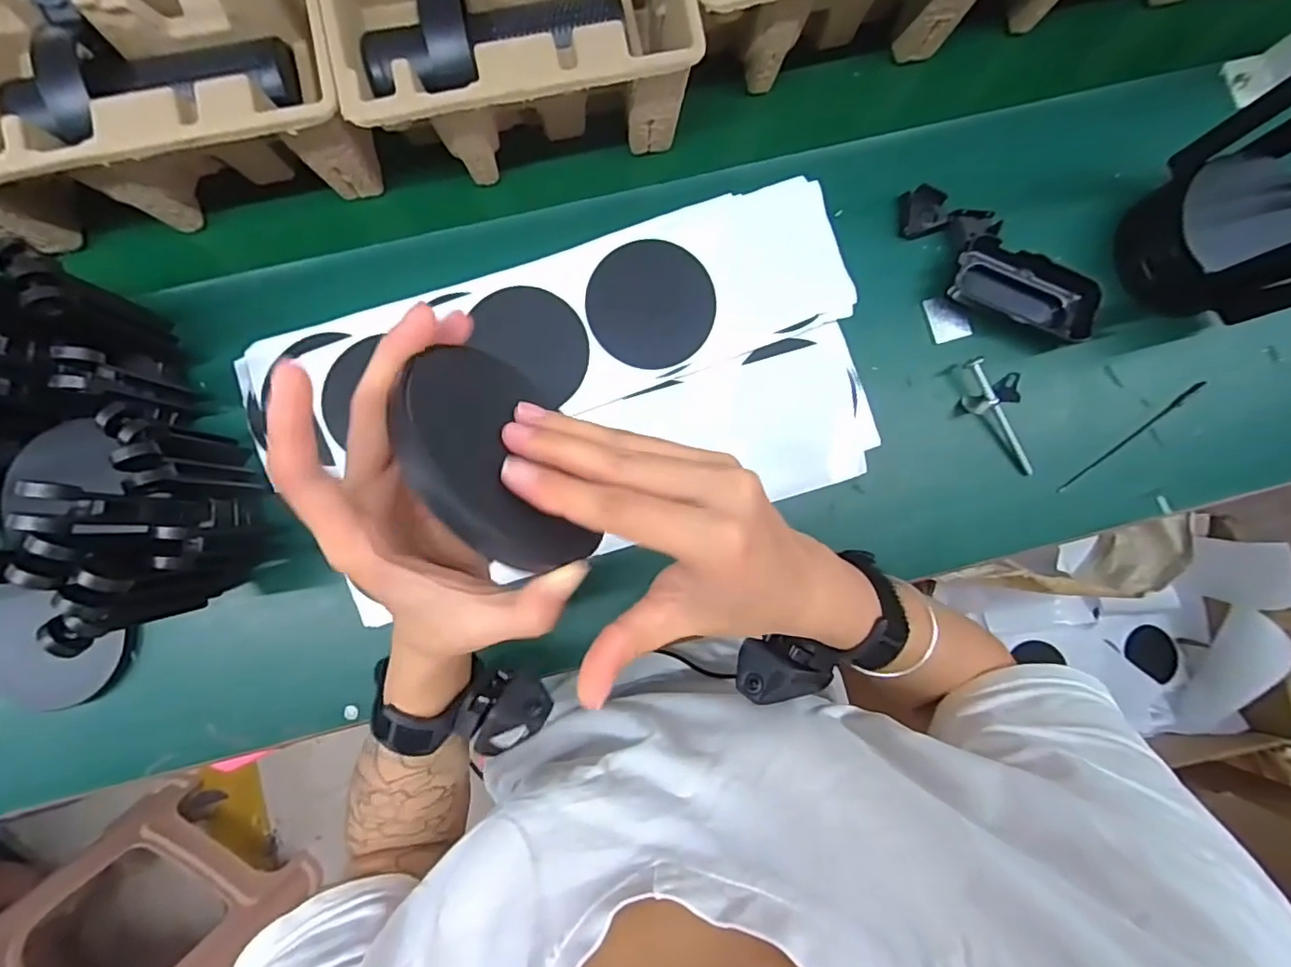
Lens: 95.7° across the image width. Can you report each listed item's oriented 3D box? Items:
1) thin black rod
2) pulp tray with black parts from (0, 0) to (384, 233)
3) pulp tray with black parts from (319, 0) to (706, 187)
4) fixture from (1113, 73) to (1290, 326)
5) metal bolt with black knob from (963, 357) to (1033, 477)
[{"bbox_3d":[0.381,-0.038,0.458,0.148,0.007,0.006,-34,84,-4],"label":"thin black rod"},{"bbox_3d":[-0.310,-0.267,0.391,0.226,0.094,0.153,-11,86,-4],"label":"pulp tray with black parts"},{"bbox_3d":[-0.086,-0.303,0.404,0.219,0.101,0.141,-13,83,-2],"label":"pulp tray with black parts"},{"bbox_3d":[0.438,-0.188,0.400,0.104,0.143,0.135,-3,86,-3],"label":"fixture"},{"bbox_3d":[0.278,-0.055,0.450,0.044,0.019,0.098,-30,97,-3],"label":"metal bolt with black knob"}]

